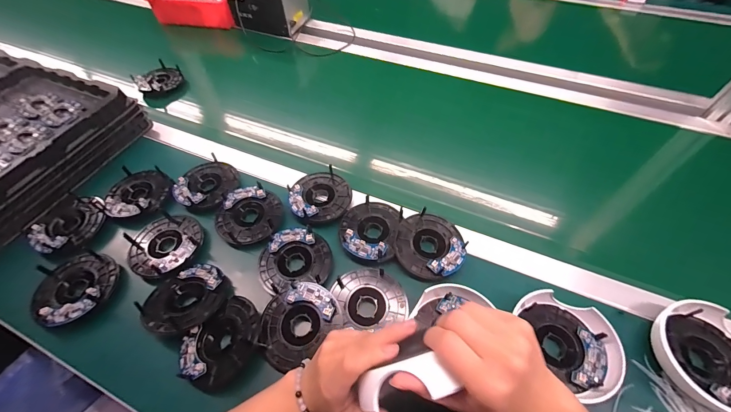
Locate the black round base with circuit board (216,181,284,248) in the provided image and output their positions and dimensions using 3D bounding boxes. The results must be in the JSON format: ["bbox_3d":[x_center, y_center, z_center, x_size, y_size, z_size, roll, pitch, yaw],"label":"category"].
[{"bbox_3d":[-0.180,0.014,0.484,0.099,0.023,0.099,0,55,1],"label":"black round base with circuit board"}]

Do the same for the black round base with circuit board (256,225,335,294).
[{"bbox_3d":[-0.100,0.073,0.441,0.101,0.018,0.087,-7,55,-4],"label":"black round base with circuit board"}]

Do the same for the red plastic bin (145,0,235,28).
[{"bbox_3d":[-0.480,-0.595,0.896,0.243,0.082,0.162,4,55,4],"label":"red plastic bin"}]

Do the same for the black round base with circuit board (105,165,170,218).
[{"bbox_3d":[-0.376,-0.025,0.512,0.094,0.013,0.098,0,55,1],"label":"black round base with circuit board"}]

